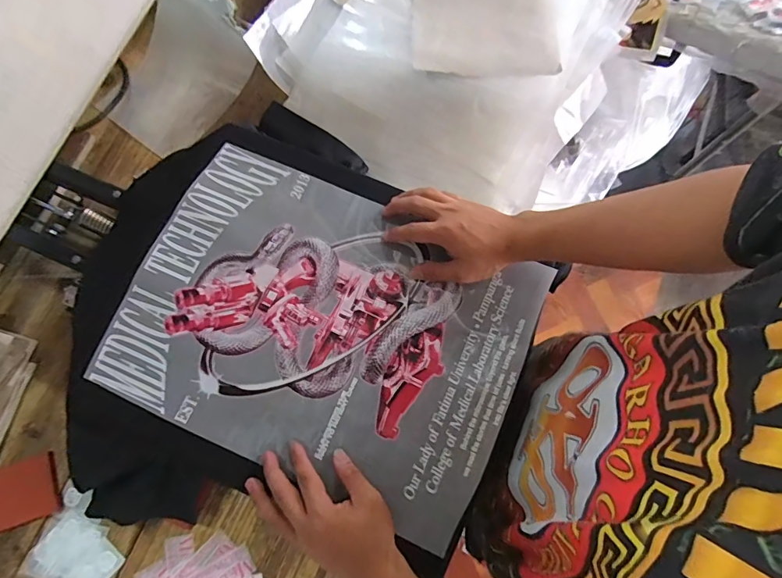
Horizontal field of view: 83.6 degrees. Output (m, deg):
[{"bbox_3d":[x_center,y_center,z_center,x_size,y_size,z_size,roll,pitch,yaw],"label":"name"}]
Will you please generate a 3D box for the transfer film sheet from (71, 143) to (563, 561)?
[{"bbox_3d":[-0.080,0.042,0.510,0.447,0.007,0.320,23,77,6],"label":"transfer film sheet"}]

